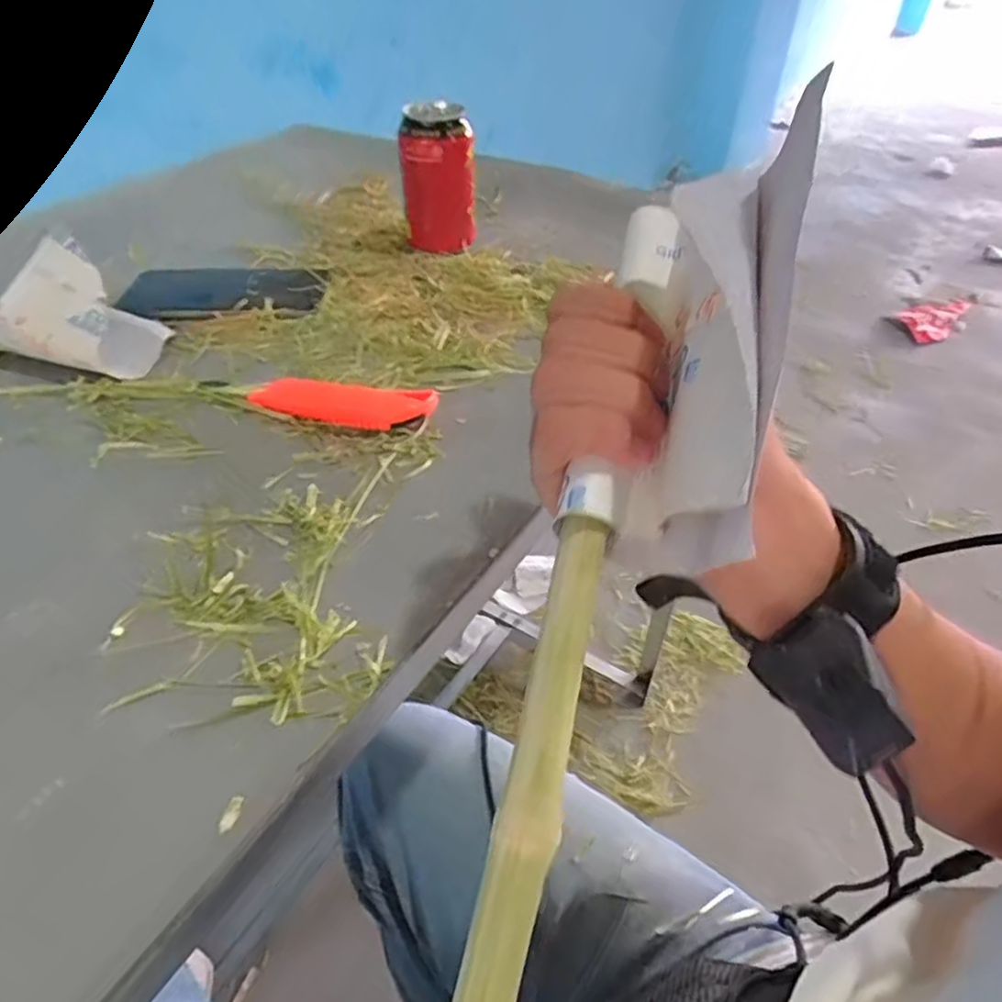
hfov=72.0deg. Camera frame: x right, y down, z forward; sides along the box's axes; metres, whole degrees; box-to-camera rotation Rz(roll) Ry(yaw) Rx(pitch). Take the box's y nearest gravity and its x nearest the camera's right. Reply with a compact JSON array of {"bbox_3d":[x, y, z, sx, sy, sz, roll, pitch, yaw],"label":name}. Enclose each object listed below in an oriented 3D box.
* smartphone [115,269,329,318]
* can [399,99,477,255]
[{"bbox_3d":[-0.221,-0.170,0.558,0.153,0.012,0.072,-1,42,-3],"label":"smartphone"},{"bbox_3d":[-0.054,-0.275,0.593,0.062,0.111,0.061,-3,43,-5],"label":"can"}]

